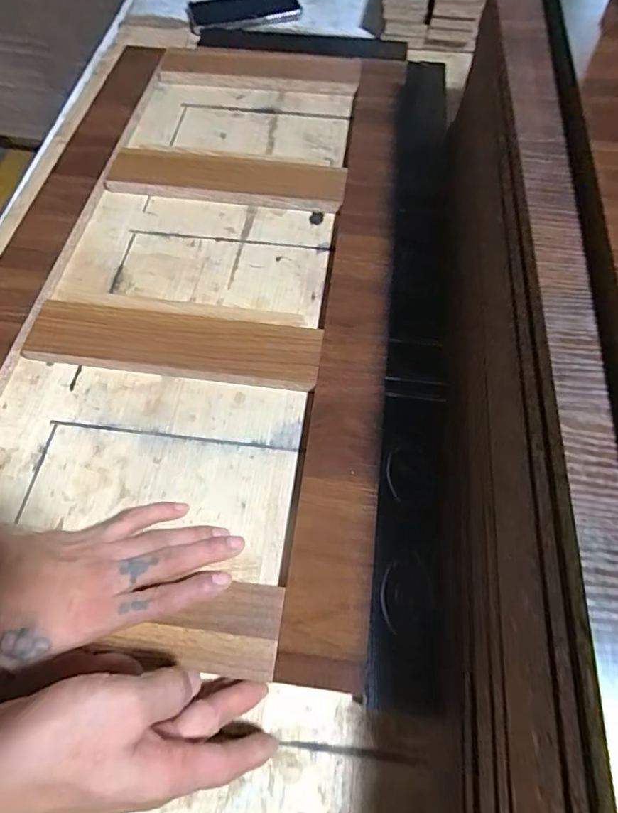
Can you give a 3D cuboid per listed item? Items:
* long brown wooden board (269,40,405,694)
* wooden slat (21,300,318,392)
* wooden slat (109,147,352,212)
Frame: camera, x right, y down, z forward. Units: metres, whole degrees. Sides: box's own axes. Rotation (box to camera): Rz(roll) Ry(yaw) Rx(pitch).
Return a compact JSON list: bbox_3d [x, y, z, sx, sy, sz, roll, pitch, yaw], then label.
[{"bbox_3d":[0.051,-0.129,0.503,0.060,0.016,0.715,6,62,4],"label":"long brown wooden board"},{"bbox_3d":[-0.124,-0.057,0.465,0.266,0.017,0.060,7,62,4],"label":"wooden slat"},{"bbox_3d":[-0.092,-0.261,0.574,0.262,0.017,0.062,6,62,4],"label":"wooden slat"}]

